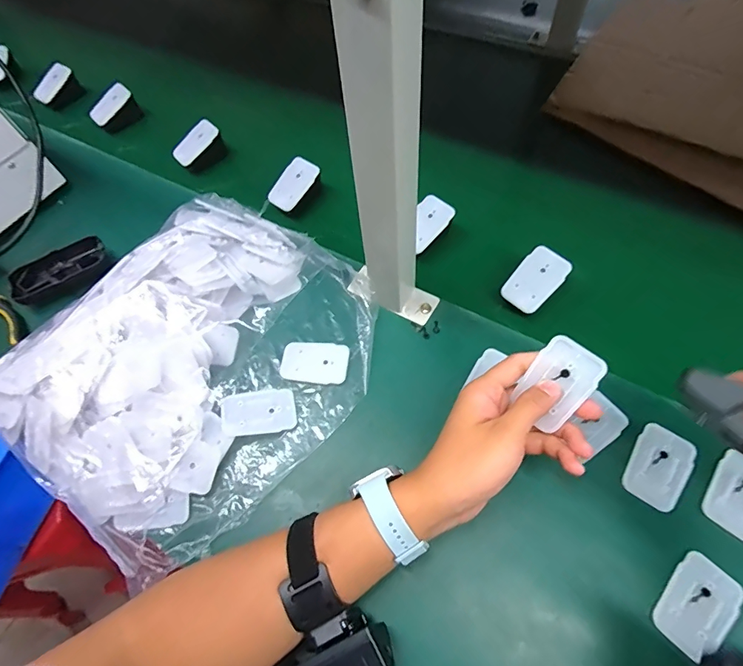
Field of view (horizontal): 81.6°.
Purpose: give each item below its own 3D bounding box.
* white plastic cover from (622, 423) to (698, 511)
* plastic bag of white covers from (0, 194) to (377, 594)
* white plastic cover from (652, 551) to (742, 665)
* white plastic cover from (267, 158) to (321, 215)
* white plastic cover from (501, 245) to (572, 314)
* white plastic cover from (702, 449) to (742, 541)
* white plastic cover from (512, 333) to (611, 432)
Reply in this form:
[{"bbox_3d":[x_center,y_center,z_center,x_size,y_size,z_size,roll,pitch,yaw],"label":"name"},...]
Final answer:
[{"bbox_3d":[0.249,0.115,0.371,0.045,0.004,0.068,30,69,18],"label":"white plastic cover"},{"bbox_3d":[-0.176,0.018,0.429,0.300,0.063,0.341,34,71,19],"label":"plastic bag of white covers"},{"bbox_3d":[0.246,0.206,0.323,0.069,0.011,0.043,-41,67,-15],"label":"white plastic cover"},{"bbox_3d":[-0.099,-0.189,0.546,0.042,0.008,0.069,37,91,13],"label":"white plastic cover"},{"bbox_3d":[0.172,-0.056,0.451,0.044,0.004,0.069,43,93,20],"label":"white plastic cover"},{"bbox_3d":[0.308,0.134,0.357,0.044,0.004,0.068,35,71,20],"label":"white plastic cover"},{"bbox_3d":[0.141,0.037,0.325,0.043,0.004,0.063,40,106,20],"label":"white plastic cover"}]

